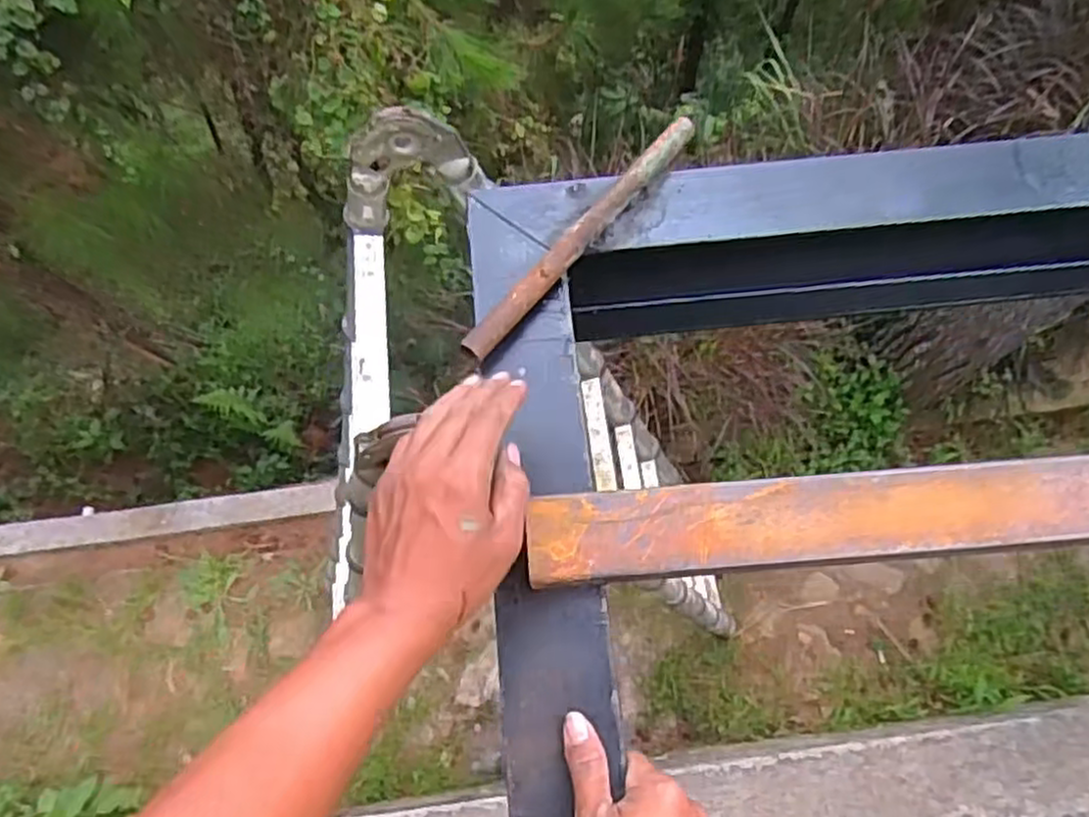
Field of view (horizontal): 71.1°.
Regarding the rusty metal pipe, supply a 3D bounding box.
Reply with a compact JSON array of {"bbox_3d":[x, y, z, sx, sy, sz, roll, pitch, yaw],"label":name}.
[{"bbox_3d":[0.033,-0.145,0.615,0.024,0.022,0.280,38,74,14],"label":"rusty metal pipe"}]

